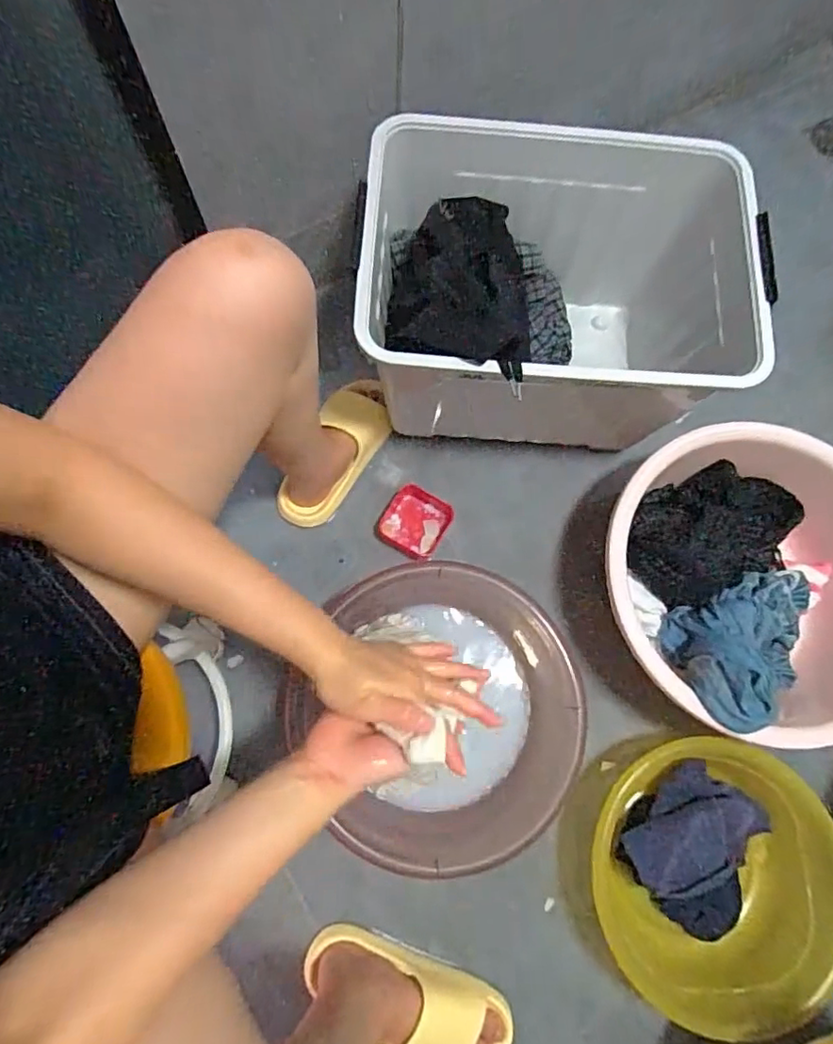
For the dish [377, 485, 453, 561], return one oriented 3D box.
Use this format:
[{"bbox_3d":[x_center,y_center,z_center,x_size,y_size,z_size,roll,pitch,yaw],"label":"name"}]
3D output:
[{"bbox_3d":[-0.001,-0.001,0.825,0.088,0.027,0.095,30,76,5],"label":"dish"}]

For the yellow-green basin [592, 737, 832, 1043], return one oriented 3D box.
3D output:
[{"bbox_3d":[0.342,0.417,0.675,0.276,0.107,0.268,1,75,-3],"label":"yellow-green basin"}]

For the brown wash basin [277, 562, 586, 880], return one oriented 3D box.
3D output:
[{"bbox_3d":[0.030,0.231,0.709,0.330,0.125,0.336,1,75,-3],"label":"brown wash basin"}]

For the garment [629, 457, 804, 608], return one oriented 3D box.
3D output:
[{"bbox_3d":[0.398,0.007,0.752,0.236,0.064,0.158,-23,78,-9],"label":"garment"}]

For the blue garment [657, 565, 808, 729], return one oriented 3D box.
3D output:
[{"bbox_3d":[0.423,0.144,0.689,0.233,0.121,0.141,-25,78,-9],"label":"blue garment"}]

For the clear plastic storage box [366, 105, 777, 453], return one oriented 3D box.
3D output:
[{"bbox_3d":[0.164,-0.279,0.757,0.443,0.284,0.316,6,75,-2],"label":"clear plastic storage box"}]

